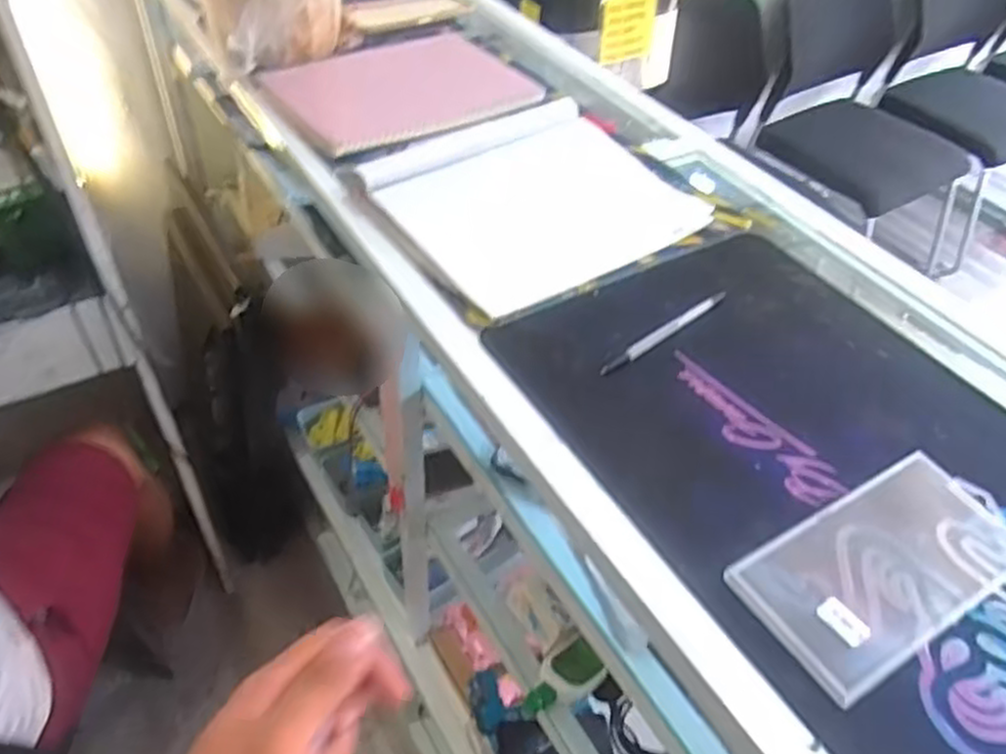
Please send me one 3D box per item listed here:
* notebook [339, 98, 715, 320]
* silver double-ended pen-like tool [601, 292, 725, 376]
[{"bbox_3d":[0.020,-0.169,0.700,0.247,0.023,0.237,-26,52,-26],"label":"notebook"},{"bbox_3d":[0.127,-0.036,0.586,0.141,0.006,0.012,-31,55,-29],"label":"silver double-ended pen-like tool"}]

